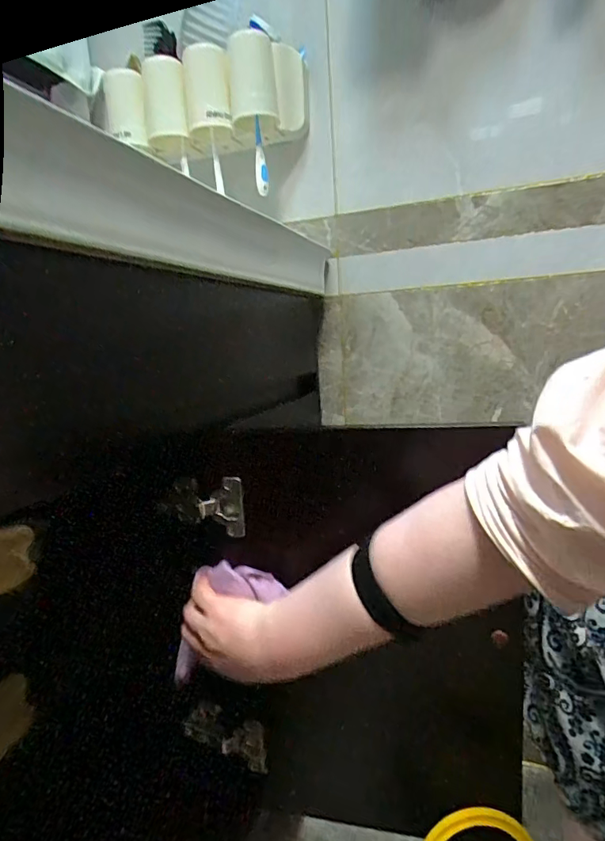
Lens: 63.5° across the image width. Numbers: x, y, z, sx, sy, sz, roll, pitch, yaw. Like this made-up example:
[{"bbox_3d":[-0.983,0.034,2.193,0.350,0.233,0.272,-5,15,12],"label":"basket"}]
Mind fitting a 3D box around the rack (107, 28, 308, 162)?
[{"bbox_3d":[-0.148,-0.486,0.739,0.306,0.134,0.087,-3,9,1],"label":"rack"}]

